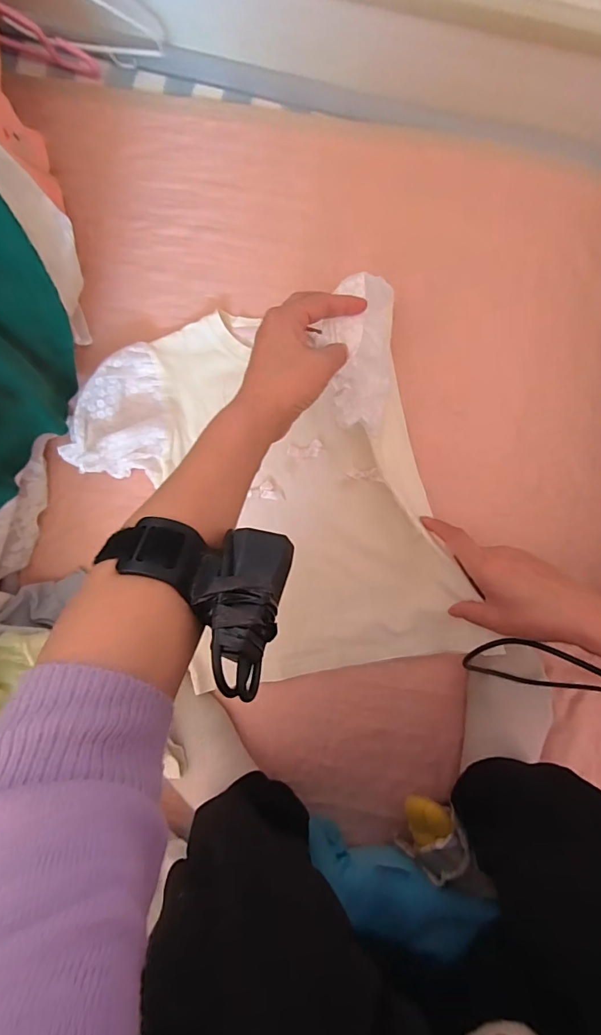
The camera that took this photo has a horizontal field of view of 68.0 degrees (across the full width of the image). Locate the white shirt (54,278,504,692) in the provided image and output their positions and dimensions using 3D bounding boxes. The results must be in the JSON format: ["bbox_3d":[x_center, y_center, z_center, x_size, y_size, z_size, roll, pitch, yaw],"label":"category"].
[{"bbox_3d":[-0.036,-0.015,0.433,0.325,0.113,0.393,-16,92,1],"label":"white shirt"}]

